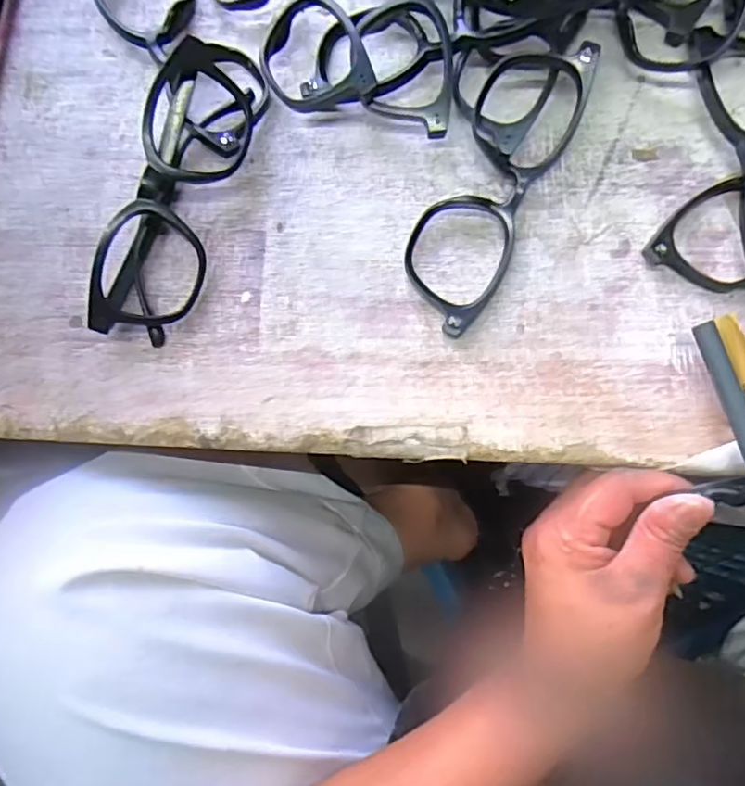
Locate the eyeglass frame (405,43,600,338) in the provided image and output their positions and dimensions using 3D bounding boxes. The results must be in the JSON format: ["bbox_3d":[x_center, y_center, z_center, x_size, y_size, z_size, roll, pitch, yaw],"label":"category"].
[{"bbox_3d":[0.055,-0.098,0.281,0.047,0.026,0.139,28,86,7],"label":"eyeglass frame"}]

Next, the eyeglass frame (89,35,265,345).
[{"bbox_3d":[-0.092,-0.099,0.287,0.044,0.034,0.155,20,85,6],"label":"eyeglass frame"}]

